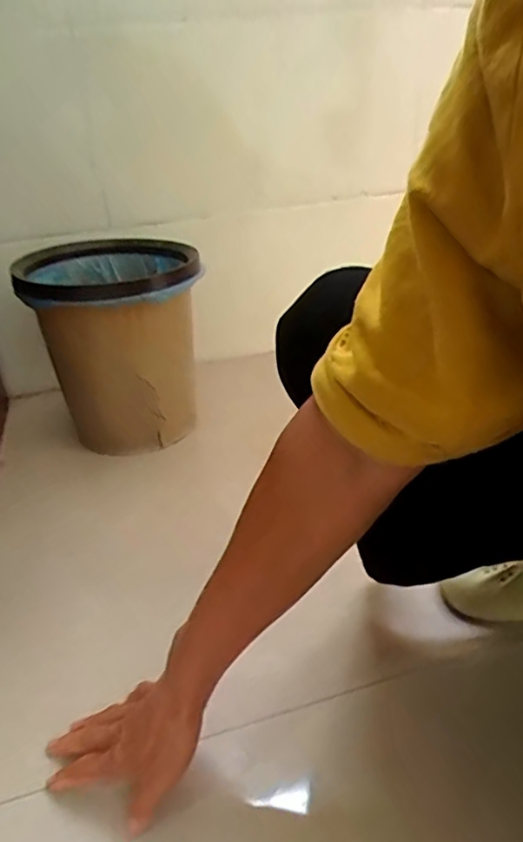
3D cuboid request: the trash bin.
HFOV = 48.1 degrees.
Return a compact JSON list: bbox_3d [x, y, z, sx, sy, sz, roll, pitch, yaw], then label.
[{"bbox_3d":[-0.228,-0.117,0.958,0.276,0.286,0.299,-16,31,-19],"label":"trash bin"}]

